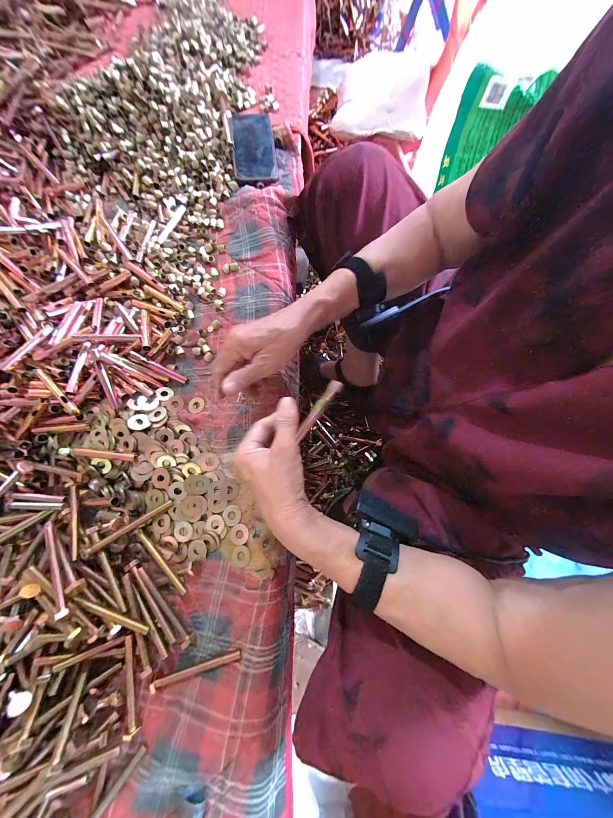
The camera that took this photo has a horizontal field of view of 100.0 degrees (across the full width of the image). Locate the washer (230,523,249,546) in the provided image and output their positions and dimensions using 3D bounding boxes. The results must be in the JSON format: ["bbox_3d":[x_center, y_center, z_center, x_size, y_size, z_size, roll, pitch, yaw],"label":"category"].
[{"bbox_3d":[-0.086,0.160,0.328,0.024,0.004,0.024,0,76,1],"label":"washer"}]

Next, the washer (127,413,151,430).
[{"bbox_3d":[-0.233,0.018,0.359,0.025,0.004,0.024,8,66,-18],"label":"washer"}]

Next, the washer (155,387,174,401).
[{"bbox_3d":[-0.211,-0.023,0.381,0.026,0.005,0.021,31,78,8],"label":"washer"}]

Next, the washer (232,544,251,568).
[{"bbox_3d":[-0.082,0.184,0.321,0.024,0.005,0.024,0,76,1],"label":"washer"}]

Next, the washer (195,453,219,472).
[{"bbox_3d":[-0.133,0.071,0.348,0.027,0.006,0.025,0,76,1],"label":"washer"}]

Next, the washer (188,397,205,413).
[{"bbox_3d":[-0.163,-0.005,0.381,0.024,0.004,0.024,0,76,1],"label":"washer"}]

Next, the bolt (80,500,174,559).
[{"bbox_3d":[-0.221,0.148,0.322,0.105,0.009,0.010,-28,77,-21],"label":"bolt"}]

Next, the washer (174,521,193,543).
[{"bbox_3d":[-0.161,0.160,0.335,0.025,0.004,0.025,-14,76,-3],"label":"washer"}]

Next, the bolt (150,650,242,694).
[{"bbox_3d":[-0.125,0.298,0.294,0.105,0.006,0.009,-19,76,-4],"label":"bolt"}]

